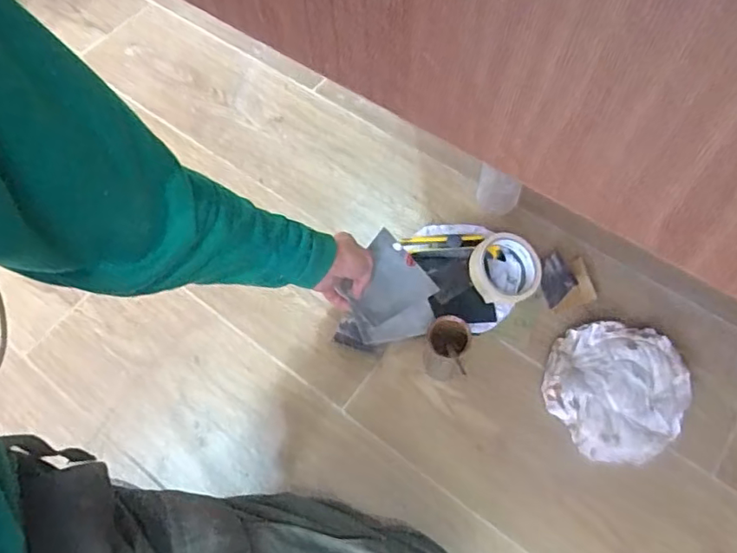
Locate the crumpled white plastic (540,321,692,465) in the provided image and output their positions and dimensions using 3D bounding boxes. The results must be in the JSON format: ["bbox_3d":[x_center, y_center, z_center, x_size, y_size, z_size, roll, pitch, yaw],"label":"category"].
[{"bbox_3d":[0.311,0.139,0.705,0.173,0.026,0.165,0,62,1],"label":"crumpled white plastic"}]

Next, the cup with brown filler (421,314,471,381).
[{"bbox_3d":[0.096,0.093,0.696,0.055,0.084,0.060,0,62,1],"label":"cup with brown filler"}]

